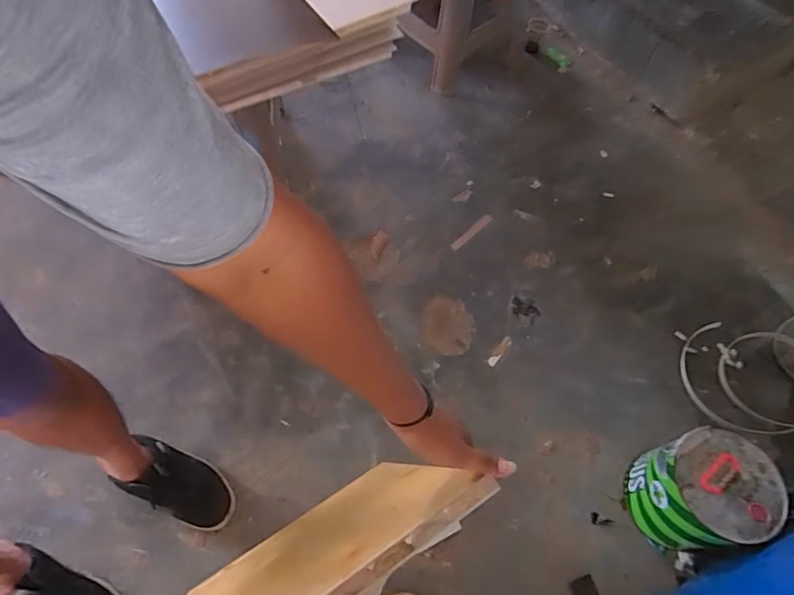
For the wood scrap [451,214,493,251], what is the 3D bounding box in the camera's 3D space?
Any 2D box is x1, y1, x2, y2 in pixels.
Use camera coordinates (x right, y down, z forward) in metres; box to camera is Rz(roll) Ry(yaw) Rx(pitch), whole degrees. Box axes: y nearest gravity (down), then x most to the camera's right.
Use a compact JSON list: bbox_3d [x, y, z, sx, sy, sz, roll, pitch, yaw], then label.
[{"bbox_3d":[0.202,-0.174,1.356,0.023,0.017,0.159,41,66,17],"label":"wood scrap"}]

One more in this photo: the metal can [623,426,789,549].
[{"bbox_3d":[0.569,0.367,0.954,0.182,0.205,0.180,2,61,-3],"label":"metal can"}]

